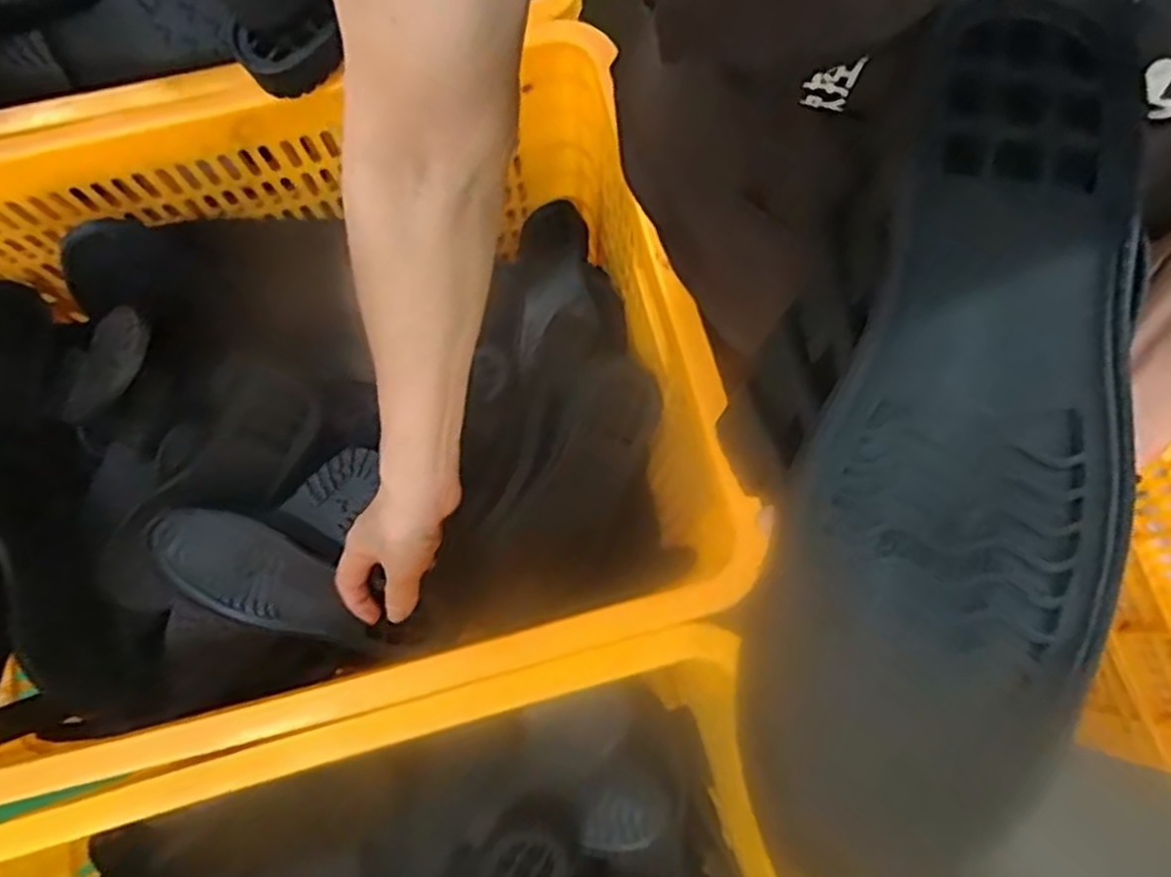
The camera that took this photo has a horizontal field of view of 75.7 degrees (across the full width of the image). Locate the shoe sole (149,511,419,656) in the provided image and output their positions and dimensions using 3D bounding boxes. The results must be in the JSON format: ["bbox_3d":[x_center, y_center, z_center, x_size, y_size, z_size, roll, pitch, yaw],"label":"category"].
[{"bbox_3d":[-0.231,0.117,0.579,0.207,0.030,0.066,28,79,-4],"label":"shoe sole"}]

